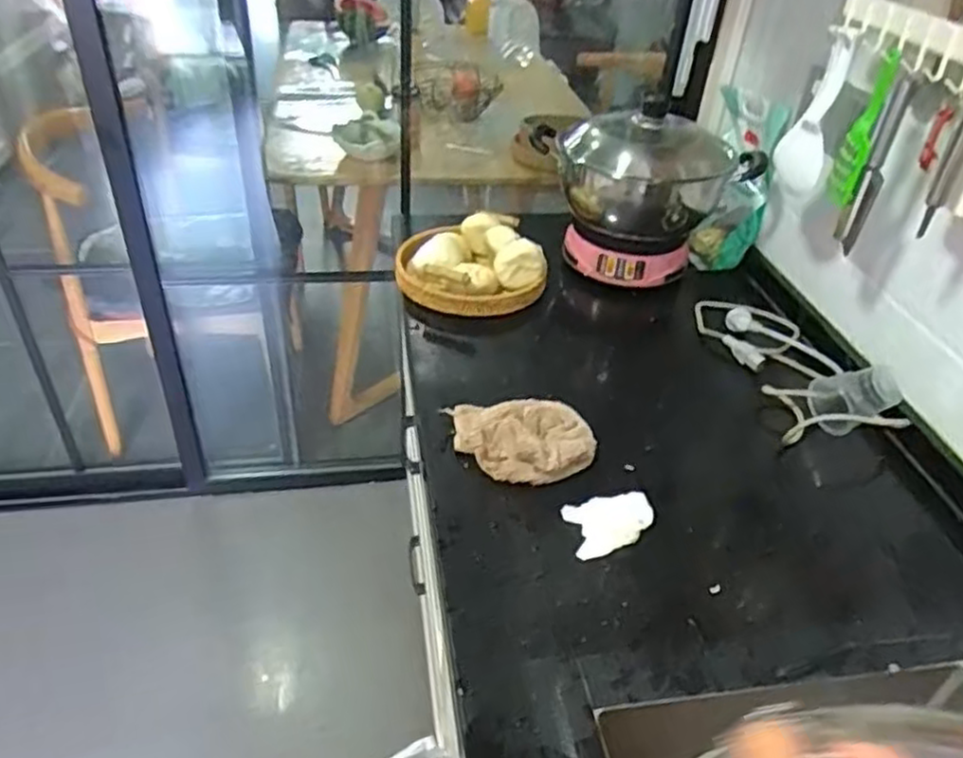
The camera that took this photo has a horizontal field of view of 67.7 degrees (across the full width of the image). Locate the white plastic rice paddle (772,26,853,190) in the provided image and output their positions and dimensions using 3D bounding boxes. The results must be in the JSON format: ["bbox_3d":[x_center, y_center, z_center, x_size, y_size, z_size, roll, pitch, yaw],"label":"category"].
[{"bbox_3d":[0.397,-0.313,0.854,0.031,0.180,0.059,-9,39,-18],"label":"white plastic rice paddle"}]

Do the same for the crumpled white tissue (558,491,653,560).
[{"bbox_3d":[0.133,0.147,0.730,0.090,0.023,0.055,-7,39,-16],"label":"crumpled white tissue"}]

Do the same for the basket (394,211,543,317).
[{"bbox_3d":[-0.022,-0.177,1.072,0.187,0.080,0.184,-14,41,-23],"label":"basket"}]

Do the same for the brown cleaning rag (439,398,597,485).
[{"bbox_3d":[0.045,0.069,0.811,0.157,0.055,0.108,4,37,-2],"label":"brown cleaning rag"}]

